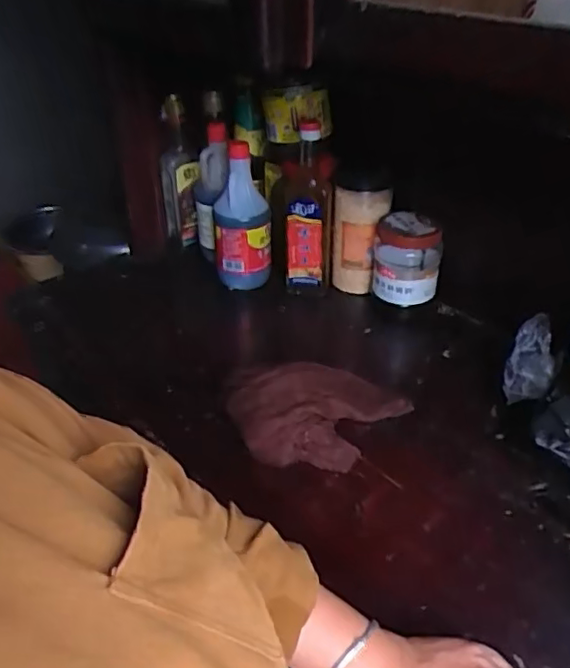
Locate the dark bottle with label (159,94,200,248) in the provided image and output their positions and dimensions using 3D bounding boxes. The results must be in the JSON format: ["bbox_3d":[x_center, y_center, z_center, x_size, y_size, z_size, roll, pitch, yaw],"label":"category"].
[{"bbox_3d":[-0.176,-0.279,1.054,0.073,0.237,0.062,24,44,29],"label":"dark bottle with label"}]

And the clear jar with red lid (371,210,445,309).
[{"bbox_3d":[0.178,-0.108,0.877,0.091,0.108,0.085,3,38,5],"label":"clear jar with red lid"}]

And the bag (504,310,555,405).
[{"bbox_3d":[0.270,0.028,0.663,0.025,0.090,0.058,10,-14,-36],"label":"bag"}]

